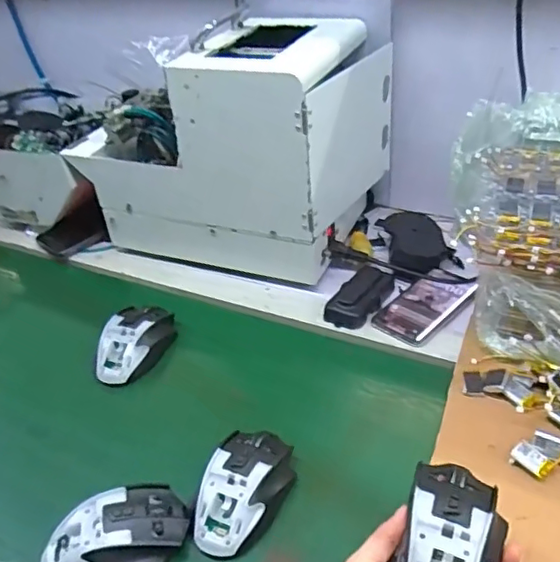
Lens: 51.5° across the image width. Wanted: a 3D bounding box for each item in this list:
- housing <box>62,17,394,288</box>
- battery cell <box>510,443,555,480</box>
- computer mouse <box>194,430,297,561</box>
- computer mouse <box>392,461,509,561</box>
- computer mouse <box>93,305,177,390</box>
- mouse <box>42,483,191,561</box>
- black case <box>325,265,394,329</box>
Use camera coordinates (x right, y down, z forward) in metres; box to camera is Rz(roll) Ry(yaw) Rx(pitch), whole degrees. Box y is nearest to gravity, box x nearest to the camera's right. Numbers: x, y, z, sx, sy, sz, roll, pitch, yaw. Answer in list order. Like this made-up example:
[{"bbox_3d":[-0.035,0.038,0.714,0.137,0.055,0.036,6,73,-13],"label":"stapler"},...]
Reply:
[{"bbox_3d":[-0.066,-0.188,0.781,0.372,0.257,0.213,12,41,23],"label":"housing"},{"bbox_3d":[0.218,0.155,0.503,0.018,0.008,0.031,-33,44,-30],"label":"battery cell"},{"bbox_3d":[-0.030,0.176,0.496,0.065,0.033,0.107,7,39,18],"label":"computer mouse"},{"bbox_3d":[0.114,0.169,0.386,0.063,0.028,0.108,10,40,21],"label":"computer mouse"},{"bbox_3d":[-0.167,0.070,0.671,0.069,0.041,0.114,11,40,22],"label":"computer mouse"},{"bbox_3d":[-0.136,0.209,0.473,0.122,0.038,0.070,-17,38,-13],"label":"mouse"},{"bbox_3d":[0.099,0.017,0.704,0.047,0.023,0.112,17,43,29],"label":"black case"}]

